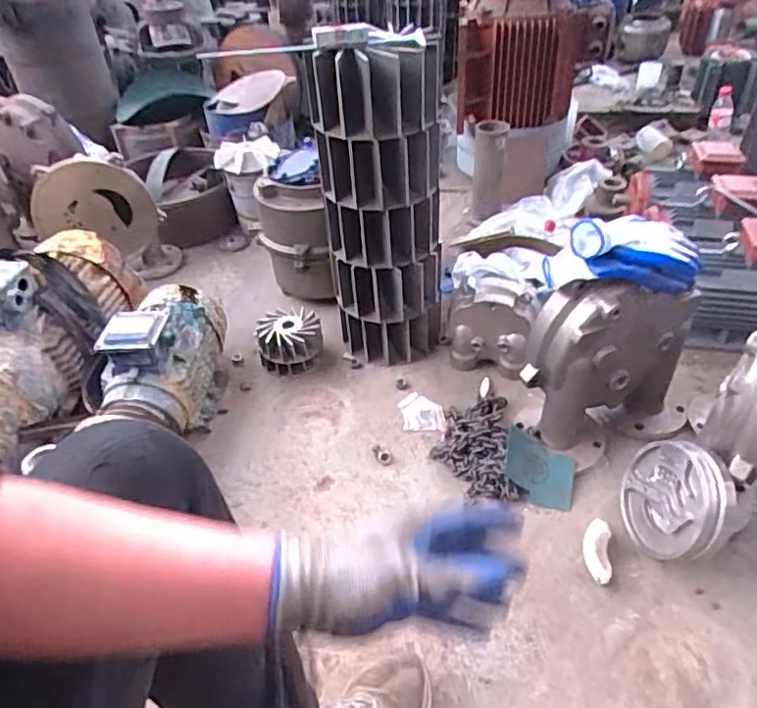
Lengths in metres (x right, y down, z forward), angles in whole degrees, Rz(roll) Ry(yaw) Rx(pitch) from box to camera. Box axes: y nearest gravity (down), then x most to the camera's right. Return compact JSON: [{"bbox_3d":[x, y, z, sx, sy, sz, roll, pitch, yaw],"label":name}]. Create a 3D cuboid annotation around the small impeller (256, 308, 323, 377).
[{"bbox_3d":[-0.197,-0.028,1.290,0.145,0.101,0.114,-10,43,-7],"label":"small impeller"}]

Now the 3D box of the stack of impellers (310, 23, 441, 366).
[{"bbox_3d":[0.005,-0.274,1.163,0.229,0.629,0.189,-2,42,2],"label":"stack of impellers"}]

